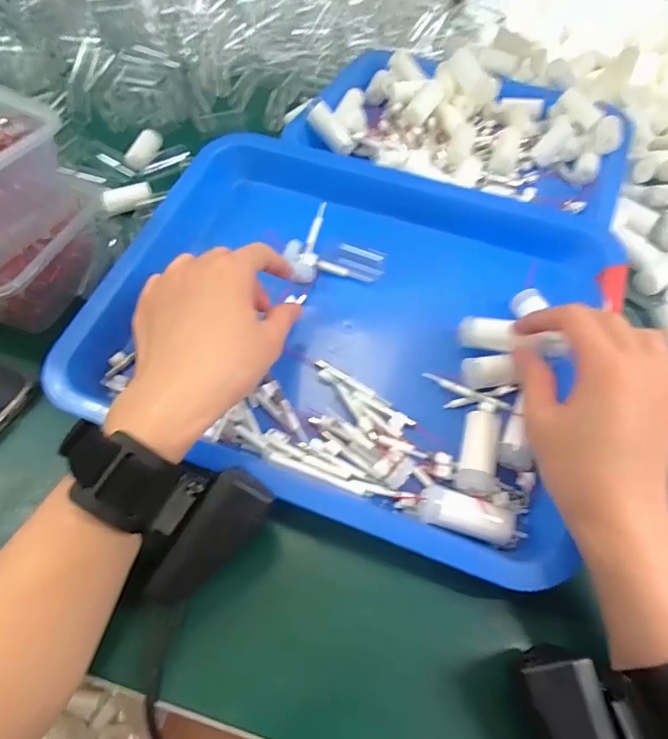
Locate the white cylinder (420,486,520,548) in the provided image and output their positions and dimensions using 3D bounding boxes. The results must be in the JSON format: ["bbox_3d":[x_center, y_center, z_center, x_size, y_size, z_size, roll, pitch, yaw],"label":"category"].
[{"bbox_3d":[0.074,0.082,0.266,0.051,0.017,0.019,16,57,8],"label":"white cylinder"}]

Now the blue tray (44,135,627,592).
[{"bbox_3d":[0.016,-0.055,0.338,0.319,0.042,0.294,20,57,11],"label":"blue tray"}]

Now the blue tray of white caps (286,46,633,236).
[{"bbox_3d":[0.122,-0.232,0.451,0.293,0.053,0.199,16,57,8],"label":"blue tray of white caps"}]

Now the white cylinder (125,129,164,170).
[{"bbox_3d":[-0.187,-0.220,0.471,0.018,0.015,0.049,10,56,4],"label":"white cylinder"}]

